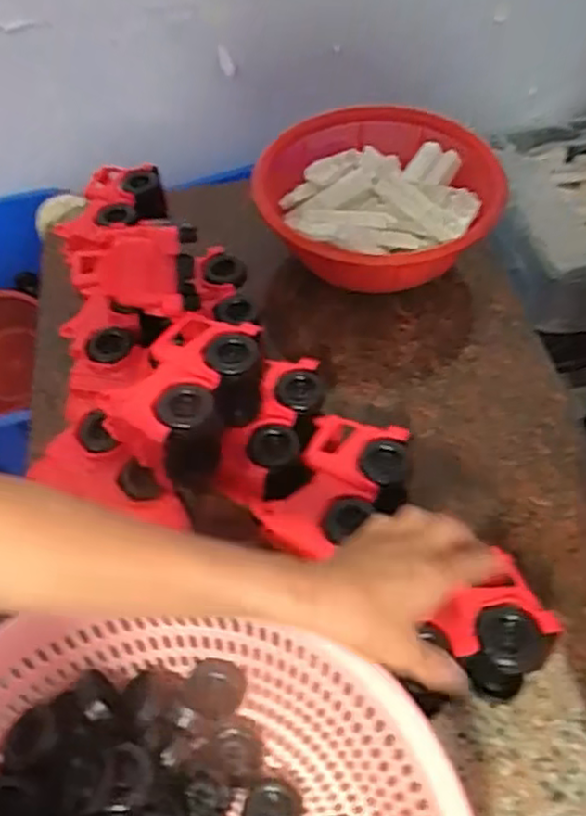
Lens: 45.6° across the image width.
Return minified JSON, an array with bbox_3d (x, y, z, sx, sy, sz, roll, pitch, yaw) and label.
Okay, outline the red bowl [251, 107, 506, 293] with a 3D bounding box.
[{"bbox_3d":[0.106,-0.261,0.879,0.292,0.127,0.311,-2,54,3],"label":"red bowl"}]

